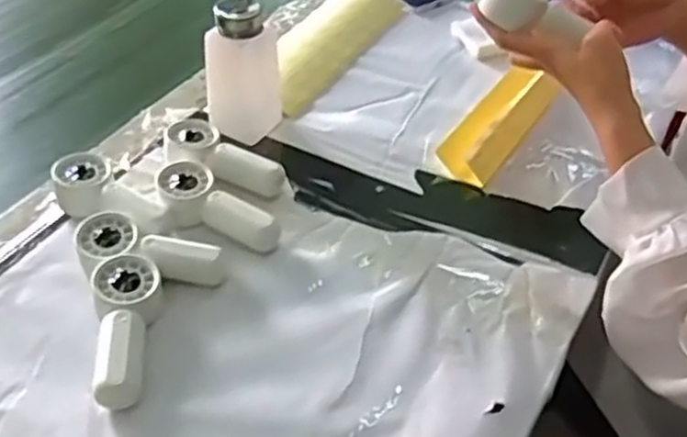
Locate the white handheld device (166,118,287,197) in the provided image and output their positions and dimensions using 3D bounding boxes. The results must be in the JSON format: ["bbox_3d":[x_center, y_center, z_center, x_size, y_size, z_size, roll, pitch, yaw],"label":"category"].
[{"bbox_3d":[-0.108,-0.050,0.638,0.111,0.031,0.050,29,49,27],"label":"white handheld device"}]

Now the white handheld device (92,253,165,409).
[{"bbox_3d":[-0.146,0.074,0.503,0.043,0.028,0.110,-7,43,-9],"label":"white handheld device"}]

